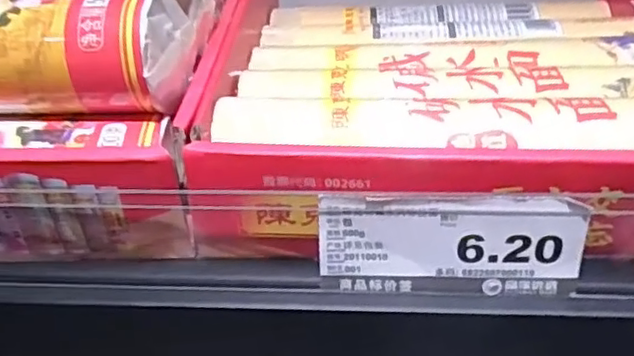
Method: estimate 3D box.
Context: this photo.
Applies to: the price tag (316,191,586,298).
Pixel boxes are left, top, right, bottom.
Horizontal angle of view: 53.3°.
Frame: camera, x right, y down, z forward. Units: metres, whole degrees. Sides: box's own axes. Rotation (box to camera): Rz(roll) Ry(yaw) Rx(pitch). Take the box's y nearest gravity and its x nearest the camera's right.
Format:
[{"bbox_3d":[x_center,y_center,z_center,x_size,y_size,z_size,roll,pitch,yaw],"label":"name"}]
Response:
[{"bbox_3d":[0.046,0.023,0.220,0.089,0.038,0.004,0,26,5],"label":"price tag"}]

